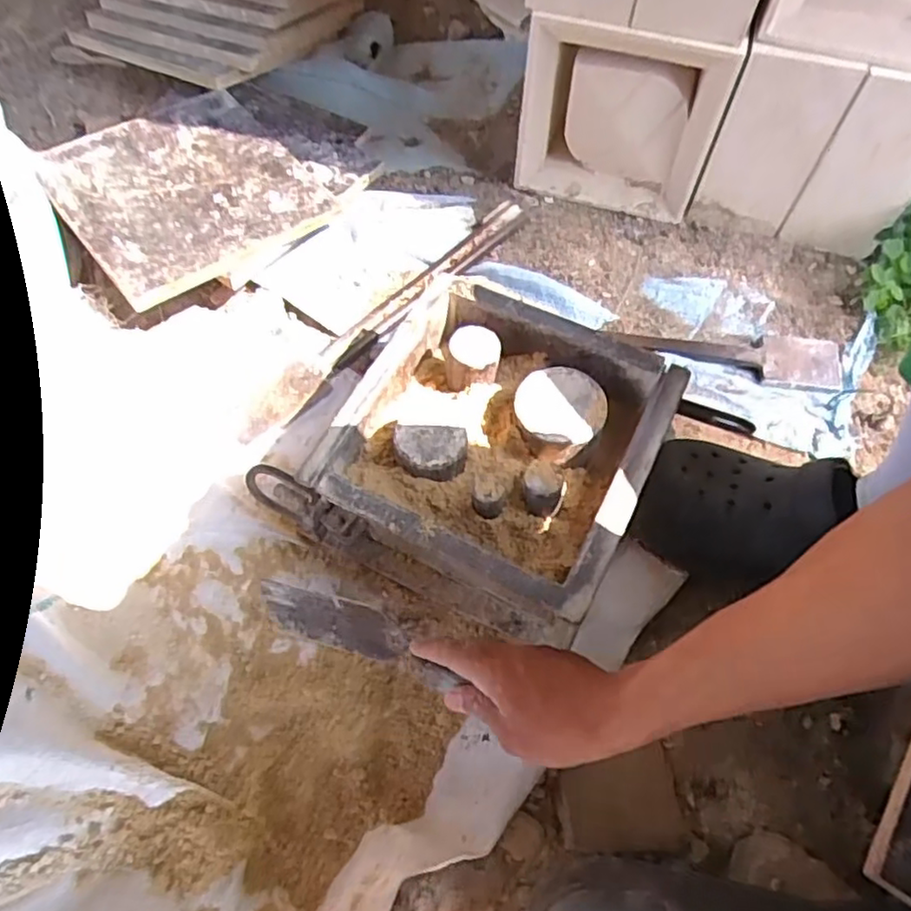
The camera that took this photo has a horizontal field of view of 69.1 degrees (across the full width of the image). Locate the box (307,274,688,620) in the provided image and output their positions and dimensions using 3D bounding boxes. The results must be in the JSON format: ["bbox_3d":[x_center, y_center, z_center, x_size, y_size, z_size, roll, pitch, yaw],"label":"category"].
[{"bbox_3d":[0.036,-0.016,0.549,0.234,0.067,0.245,22,62,14],"label":"box"}]

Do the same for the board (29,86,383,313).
[{"bbox_3d":[-0.261,-0.310,0.730,0.317,0.020,0.234,-34,73,-22],"label":"board"}]

